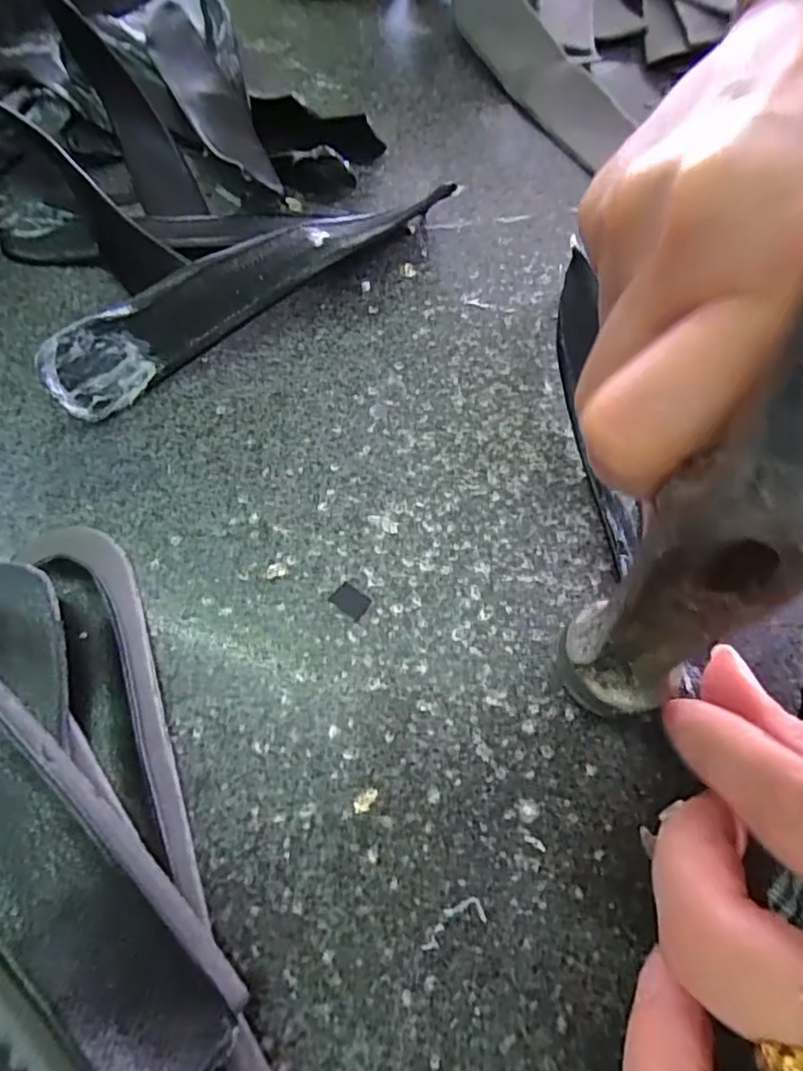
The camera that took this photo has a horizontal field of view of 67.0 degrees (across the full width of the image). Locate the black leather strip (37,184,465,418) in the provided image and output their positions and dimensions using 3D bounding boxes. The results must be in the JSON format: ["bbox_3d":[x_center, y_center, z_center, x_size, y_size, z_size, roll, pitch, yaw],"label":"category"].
[{"bbox_3d":[-0.052,-0.090,0.219,0.157,0.024,0.021,-35,66,-18],"label":"black leather strip"}]

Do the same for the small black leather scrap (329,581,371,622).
[{"bbox_3d":[-0.015,0.018,0.172,0.011,0.004,0.008,34,65,17],"label":"small black leather scrap"}]

